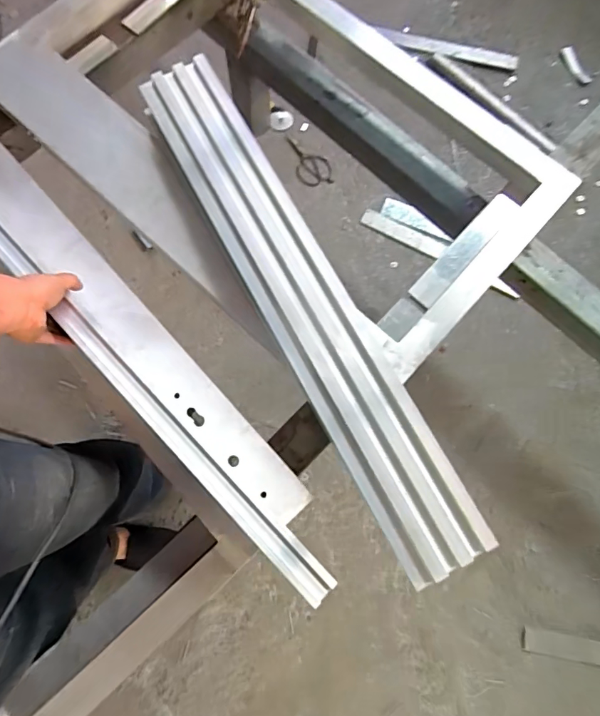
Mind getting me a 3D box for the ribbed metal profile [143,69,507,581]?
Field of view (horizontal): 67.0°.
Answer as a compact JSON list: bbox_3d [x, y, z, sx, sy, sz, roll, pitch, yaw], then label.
[{"bbox_3d":[-0.005,-0.104,0.720,0.147,0.068,0.916,-28,81,-13],"label":"ribbed metal profile"}]

